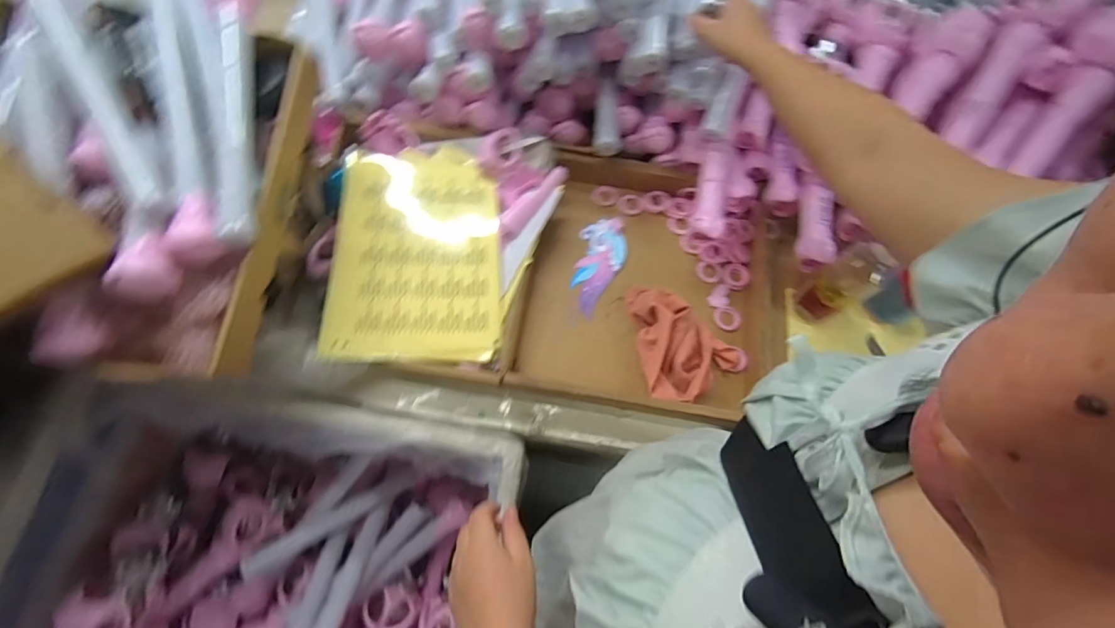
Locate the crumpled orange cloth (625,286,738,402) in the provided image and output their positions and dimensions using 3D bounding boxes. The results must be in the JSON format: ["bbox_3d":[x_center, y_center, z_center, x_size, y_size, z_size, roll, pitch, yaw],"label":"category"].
[{"bbox_3d":[0.181,0.034,0.672,0.132,0.051,0.168,-8,71,-5],"label":"crumpled orange cloth"}]

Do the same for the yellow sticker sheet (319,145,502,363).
[{"bbox_3d":[-0.195,-0.095,0.671,0.223,0.025,0.322,1,69,-11],"label":"yellow sticker sheet"}]

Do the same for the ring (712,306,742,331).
[{"bbox_3d":[0.255,0.007,0.712,0.043,0.005,0.037,19,71,4],"label":"ring"}]

